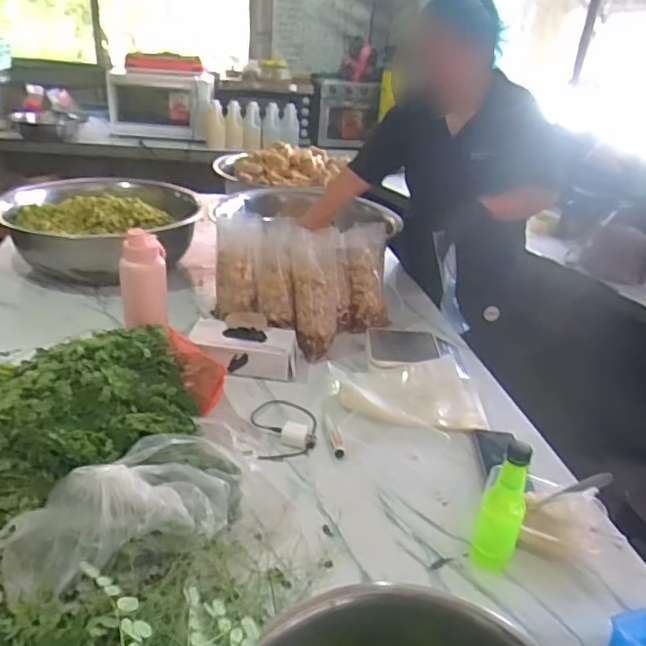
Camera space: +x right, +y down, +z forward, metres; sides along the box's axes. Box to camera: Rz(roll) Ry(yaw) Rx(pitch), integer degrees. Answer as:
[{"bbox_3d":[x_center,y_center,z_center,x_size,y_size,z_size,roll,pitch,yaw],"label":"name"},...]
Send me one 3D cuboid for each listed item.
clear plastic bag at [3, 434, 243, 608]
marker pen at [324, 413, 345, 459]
[{"bbox_3d":[-0.255,0.228,0.738,0.288,0.103,0.155,-10,31,-25],"label":"clear plastic bag"},{"bbox_3d":[0.019,0.194,0.999,0.020,0.015,0.107,-2,29,-12],"label":"marker pen"}]

